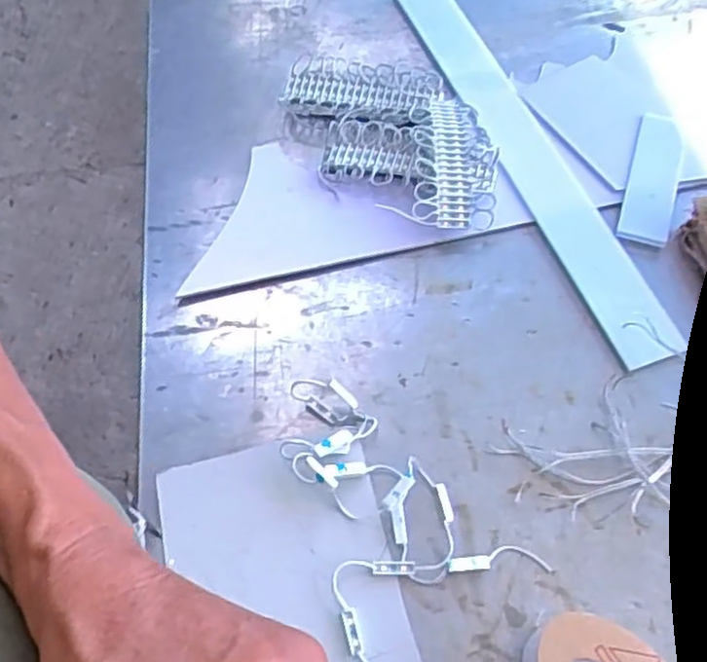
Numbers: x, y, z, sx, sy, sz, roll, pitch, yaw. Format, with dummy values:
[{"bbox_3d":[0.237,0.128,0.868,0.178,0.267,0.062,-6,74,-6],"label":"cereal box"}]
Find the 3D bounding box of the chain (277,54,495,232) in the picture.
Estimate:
[{"bbox_3d":[0.029,-0.168,0.620,0.223,0.028,0.143,26,65,17],"label":"chain"}]

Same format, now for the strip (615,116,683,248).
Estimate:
[{"bbox_3d":[0.250,-0.128,0.606,0.039,0.008,0.133,16,62,12],"label":"strip"}]

